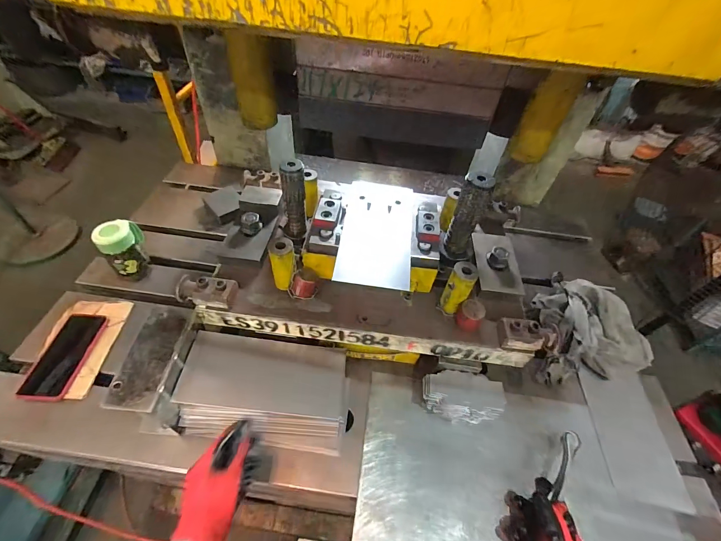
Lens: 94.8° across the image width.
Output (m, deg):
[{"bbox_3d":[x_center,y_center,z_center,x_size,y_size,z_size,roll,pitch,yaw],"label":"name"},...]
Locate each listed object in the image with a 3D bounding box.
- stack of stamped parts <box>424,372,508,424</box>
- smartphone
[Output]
[{"bbox_3d":[0.177,0.224,0.587,0.138,0.057,0.070,7,49,1],"label":"stack of stamped parts"},{"bbox_3d":[-0.539,0.153,0.604,0.082,0.012,0.157,5,55,-4],"label":"smartphone"}]

